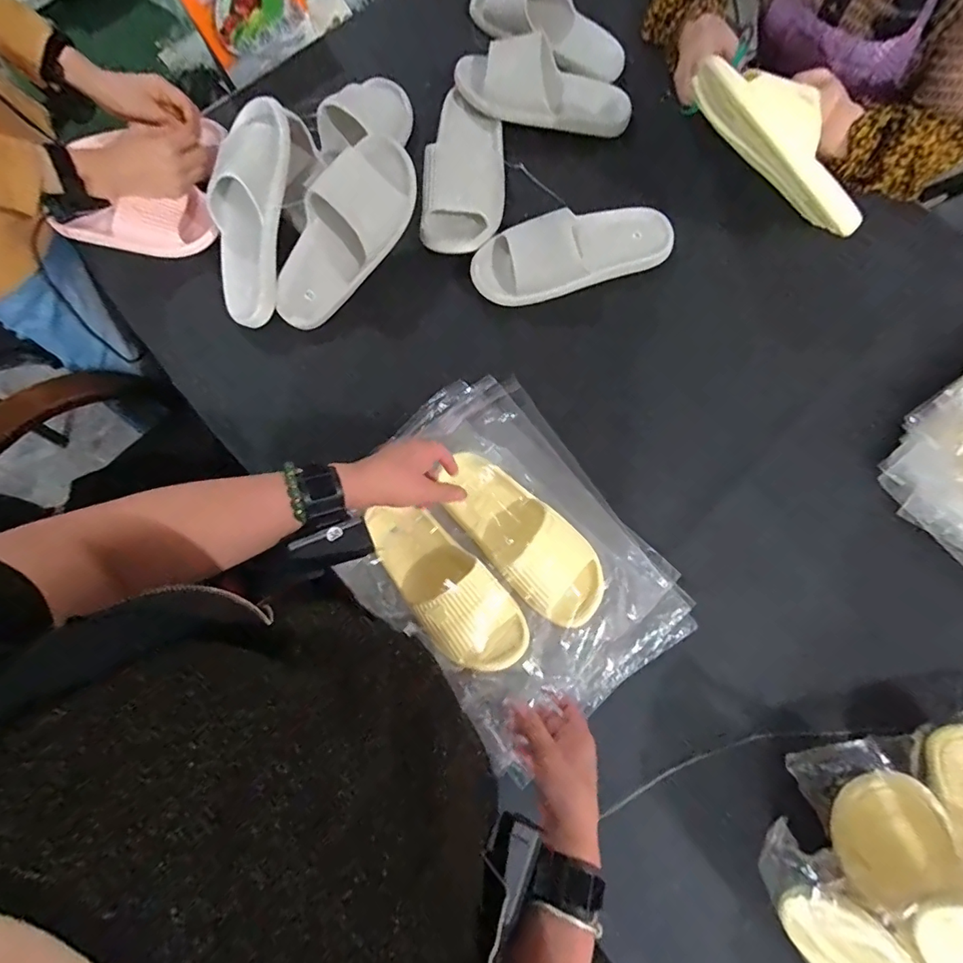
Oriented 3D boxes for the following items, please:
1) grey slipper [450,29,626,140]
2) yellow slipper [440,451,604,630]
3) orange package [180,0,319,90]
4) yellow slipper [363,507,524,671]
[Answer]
[{"bbox_3d":[0.096,-0.578,0.714,0.255,0.069,0.093,9,78,-10],"label":"grey slipper"},{"bbox_3d":[0.050,0.063,0.563,0.098,0.066,0.229,-42,82,-8],"label":"yellow slipper"},{"bbox_3d":[-0.354,-0.726,0.753,0.180,0.140,0.037,-40,80,-7],"label":"orange package"},{"bbox_3d":[-0.044,0.118,0.567,0.094,0.050,0.232,-41,80,-7],"label":"yellow slipper"}]

